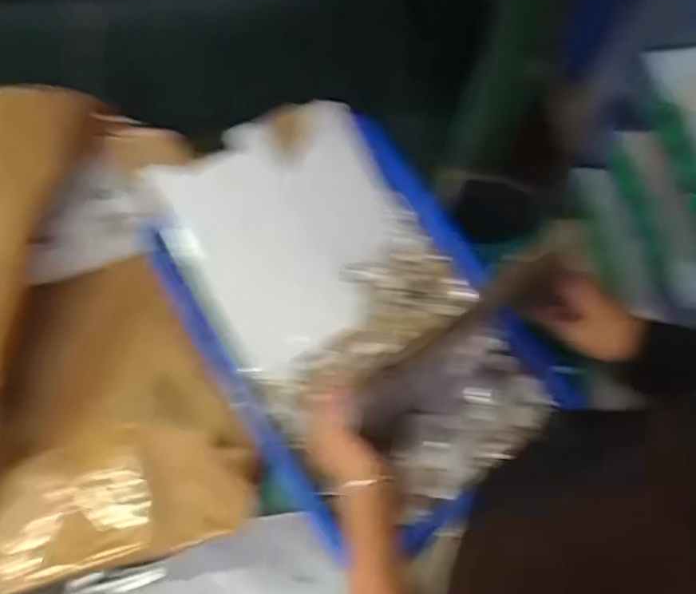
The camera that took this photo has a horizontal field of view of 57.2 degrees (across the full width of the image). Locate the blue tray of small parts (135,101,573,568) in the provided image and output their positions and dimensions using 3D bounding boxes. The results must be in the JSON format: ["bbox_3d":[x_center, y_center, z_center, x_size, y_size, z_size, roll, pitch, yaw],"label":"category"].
[{"bbox_3d":[0.005,0.010,0.703,0.296,0.101,0.448,-31,74,-12],"label":"blue tray of small parts"}]

